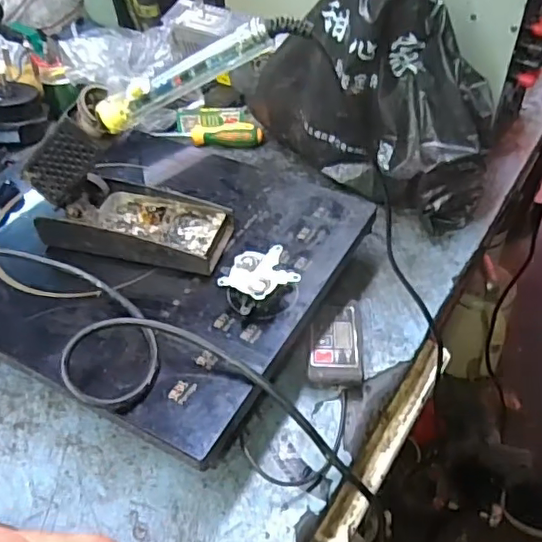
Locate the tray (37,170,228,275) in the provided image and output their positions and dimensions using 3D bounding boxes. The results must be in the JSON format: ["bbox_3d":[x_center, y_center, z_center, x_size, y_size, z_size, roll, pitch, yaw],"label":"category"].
[{"bbox_3d":[-0.117,-0.043,0.509,0.151,0.035,0.079,10,46,13],"label":"tray"}]

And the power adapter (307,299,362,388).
[{"bbox_3d":[0.056,0.062,0.495,0.043,0.020,0.090,3,45,6],"label":"power adapter"}]

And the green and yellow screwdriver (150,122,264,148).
[{"bbox_3d":[-0.084,-0.175,0.737,0.146,0.027,0.031,9,46,12],"label":"green and yellow screwdriver"}]

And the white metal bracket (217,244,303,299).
[{"bbox_3d":[-0.012,0.002,0.456,0.057,0.006,0.046,-22,48,-19],"label":"white metal bracket"}]

